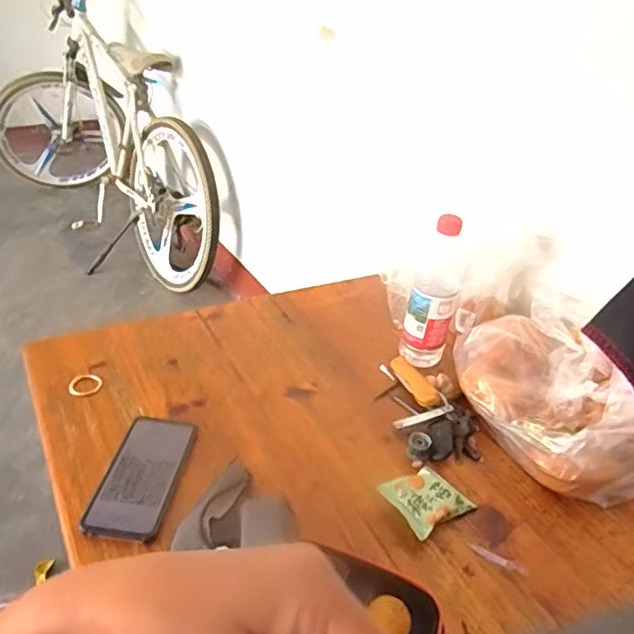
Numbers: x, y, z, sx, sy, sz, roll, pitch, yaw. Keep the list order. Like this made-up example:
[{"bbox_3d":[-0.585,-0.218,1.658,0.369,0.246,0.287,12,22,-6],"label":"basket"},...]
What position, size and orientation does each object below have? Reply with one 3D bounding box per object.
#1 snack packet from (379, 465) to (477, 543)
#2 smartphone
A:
[{"bbox_3d":[0.118,0.198,0.632,0.082,0.029,0.067,-22,41,-33],"label":"snack packet"},{"bbox_3d":[-0.187,0.171,0.636,0.076,0.017,0.167,6,33,3],"label":"smartphone"}]

